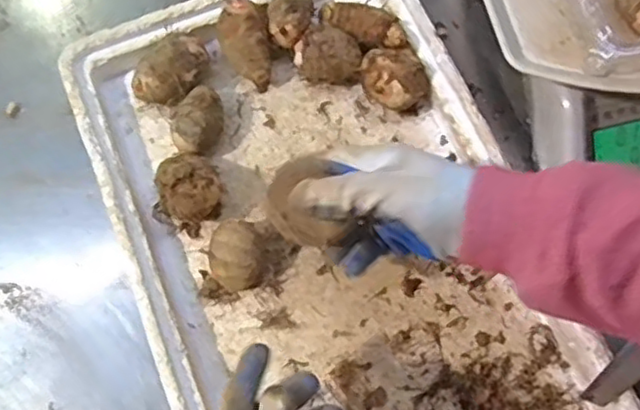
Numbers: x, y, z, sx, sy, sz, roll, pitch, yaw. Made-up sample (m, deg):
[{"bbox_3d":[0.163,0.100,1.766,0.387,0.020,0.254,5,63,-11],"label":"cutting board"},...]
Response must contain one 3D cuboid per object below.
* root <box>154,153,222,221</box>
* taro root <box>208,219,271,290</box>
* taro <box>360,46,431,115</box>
[{"bbox_3d":[-0.098,-0.011,0.510,0.045,0.050,0.051,-20,72,-3],"label":"root"},{"bbox_3d":[-0.060,0.039,0.498,0.042,0.039,0.047,-12,72,-1],"label":"taro root"},{"bbox_3d":[0.060,-0.101,0.539,0.044,0.044,0.052,-31,73,-7],"label":"taro"}]

